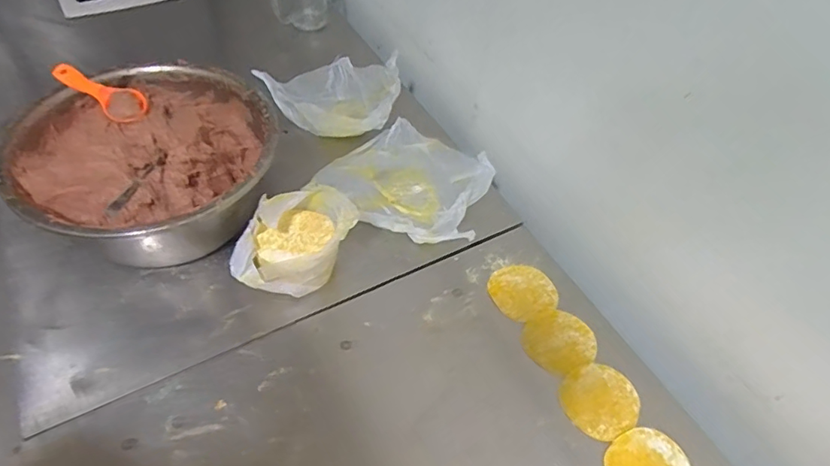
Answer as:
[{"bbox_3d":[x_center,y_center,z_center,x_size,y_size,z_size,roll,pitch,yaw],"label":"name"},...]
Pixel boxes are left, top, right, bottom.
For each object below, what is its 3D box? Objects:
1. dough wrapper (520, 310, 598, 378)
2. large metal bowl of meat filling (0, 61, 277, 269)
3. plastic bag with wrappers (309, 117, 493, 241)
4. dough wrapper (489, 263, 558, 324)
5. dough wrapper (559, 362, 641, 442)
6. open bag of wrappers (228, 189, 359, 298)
[{"bbox_3d":[0.168,0.125,0.595,0.081,0.004,0.073,-23,57,-21],"label":"dough wrapper"},{"bbox_3d":[-0.313,-0.083,0.625,0.274,0.152,0.274,2,52,-3],"label":"large metal bowl of meat filling"},{"bbox_3d":[-0.008,-0.077,0.718,0.233,0.043,0.193,23,54,14],"label":"plastic bag with wrappers"},{"bbox_3d":[0.133,0.071,0.633,0.079,0.004,0.075,-19,55,-18],"label":"dough wrapper"},{"bbox_3d":[0.199,0.180,0.554,0.079,0.006,0.075,2,52,-3],"label":"dough wrapper"},{"bbox_3d":[-0.141,0.013,0.602,0.139,0.089,0.094,-16,55,-16],"label":"open bag of wrappers"}]

